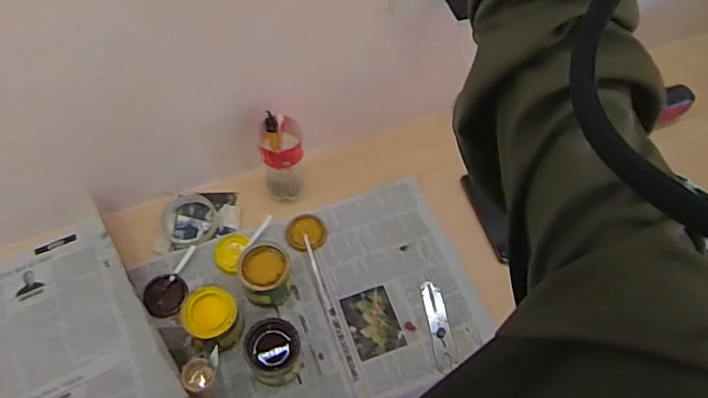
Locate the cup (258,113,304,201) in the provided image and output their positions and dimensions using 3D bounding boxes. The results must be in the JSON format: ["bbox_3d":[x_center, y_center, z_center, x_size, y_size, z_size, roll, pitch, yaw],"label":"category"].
[{"bbox_3d":[-0.108,-0.059,0.839,0.058,0.153,0.074,-1,62,-4],"label":"cup"}]

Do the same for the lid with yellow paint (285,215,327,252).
[{"bbox_3d":[-0.075,0.052,0.867,0.063,0.010,0.059,1,61,-2],"label":"lid with yellow paint"}]

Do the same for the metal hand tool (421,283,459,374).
[{"bbox_3d":[0.124,0.180,0.810,0.030,0.007,0.123,-5,62,-6],"label":"metal hand tool"}]

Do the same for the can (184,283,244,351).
[{"bbox_3d":[-0.190,0.162,0.749,0.069,0.068,0.068,1,61,-2],"label":"can"}]

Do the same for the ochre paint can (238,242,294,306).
[{"bbox_3d":[-0.125,0.107,0.787,0.070,0.076,0.072,1,61,-2],"label":"ochre paint can"}]

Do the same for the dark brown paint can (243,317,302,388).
[{"bbox_3d":[-0.106,0.208,0.741,0.071,0.077,0.075,1,61,-2],"label":"dark brown paint can"}]

